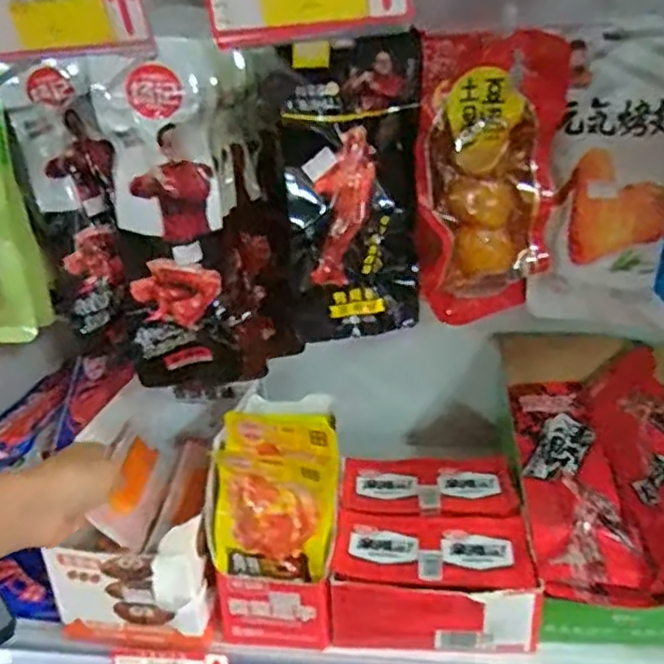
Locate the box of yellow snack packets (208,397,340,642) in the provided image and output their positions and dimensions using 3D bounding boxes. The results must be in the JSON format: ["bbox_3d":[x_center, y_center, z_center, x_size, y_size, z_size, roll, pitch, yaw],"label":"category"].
[{"bbox_3d":[-0.041,0.138,0.510,0.094,0.164,0.083,-4,25,-2],"label":"box of yellow snack packets"}]

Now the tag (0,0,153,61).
[{"bbox_3d":[-0.131,-0.149,0.322,0.087,0.038,0.009,-2,33,8],"label":"tag"}]

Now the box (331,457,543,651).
[{"bbox_3d":[0.077,0.169,0.558,0.143,0.063,0.161,-2,25,4],"label":"box"}]

